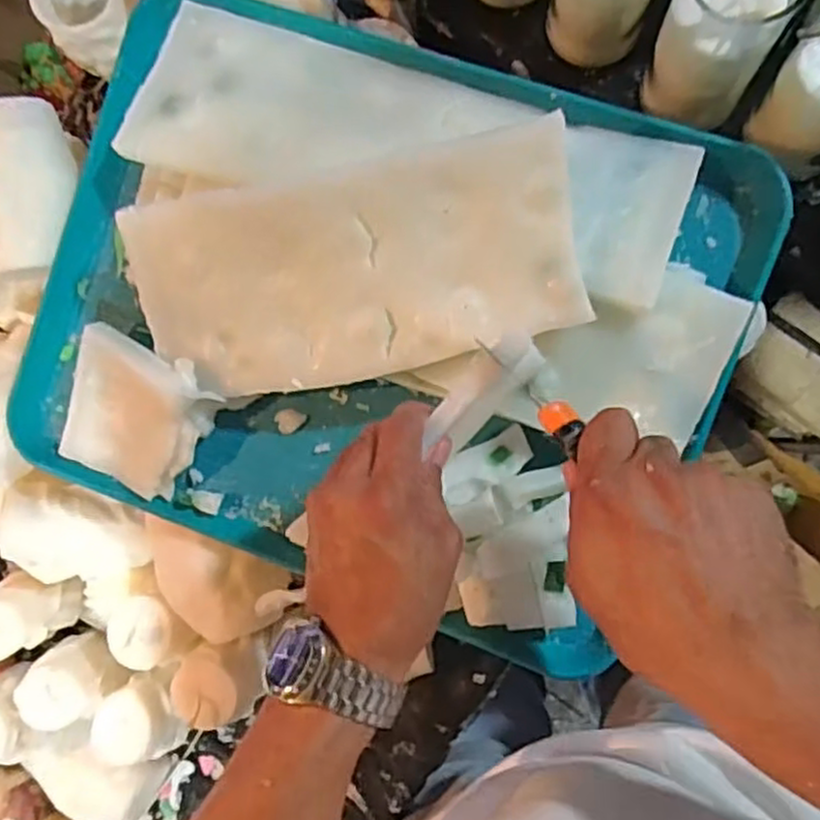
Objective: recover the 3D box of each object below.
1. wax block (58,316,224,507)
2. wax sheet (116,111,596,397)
[{"bbox_3d":[-0.188,0.003,0.506,0.099,0.034,0.097,26,107,10],"label":"wax block"},{"bbox_3d":[-0.038,-0.082,0.450,0.273,0.009,0.124,-8,102,12],"label":"wax sheet"}]

